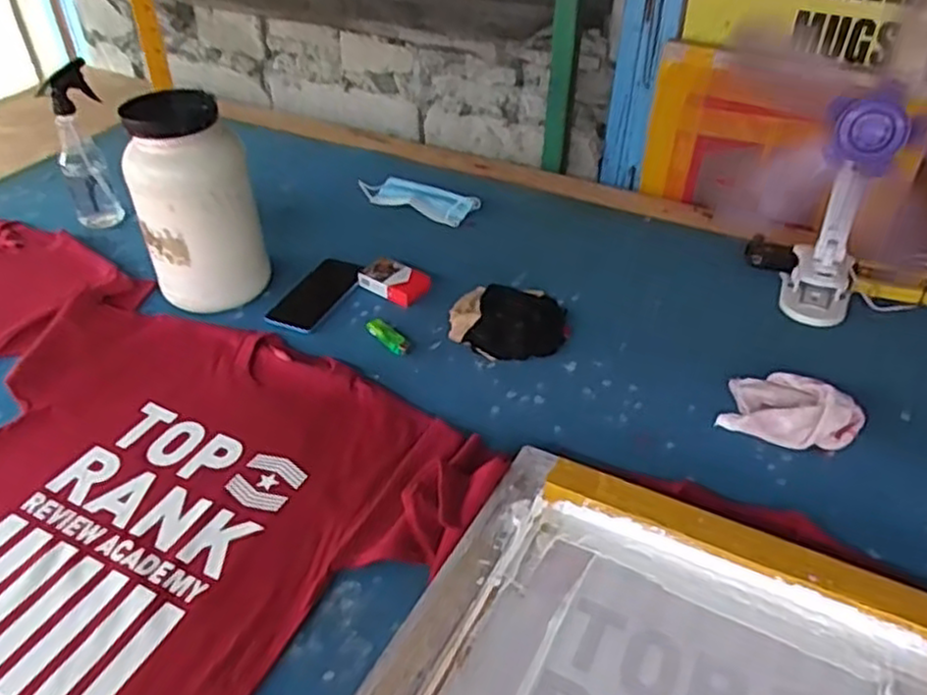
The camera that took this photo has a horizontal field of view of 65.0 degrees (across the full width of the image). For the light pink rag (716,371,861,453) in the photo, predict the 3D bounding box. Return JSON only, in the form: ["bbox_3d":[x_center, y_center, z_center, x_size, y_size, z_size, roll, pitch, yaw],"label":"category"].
[{"bbox_3d":[0.375,0.067,0.824,0.149,0.057,0.096,20,45,22],"label":"light pink rag"}]

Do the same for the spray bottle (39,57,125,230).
[{"bbox_3d":[-0.595,-0.311,1.135,0.090,0.231,0.064,-21,45,-22],"label":"spray bottle"}]

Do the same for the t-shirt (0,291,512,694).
[{"bbox_3d":[-0.320,0.177,0.704,0.565,0.029,0.578,18,44,20],"label":"t-shirt"}]

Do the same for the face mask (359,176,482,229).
[{"bbox_3d":[-0.076,-0.257,1.242,0.199,0.016,0.093,14,43,16],"label":"face mask"}]

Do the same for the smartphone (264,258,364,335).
[{"bbox_3d":[-0.203,-0.078,1.027,0.081,0.014,0.162,19,44,20],"label":"smartphone"}]

